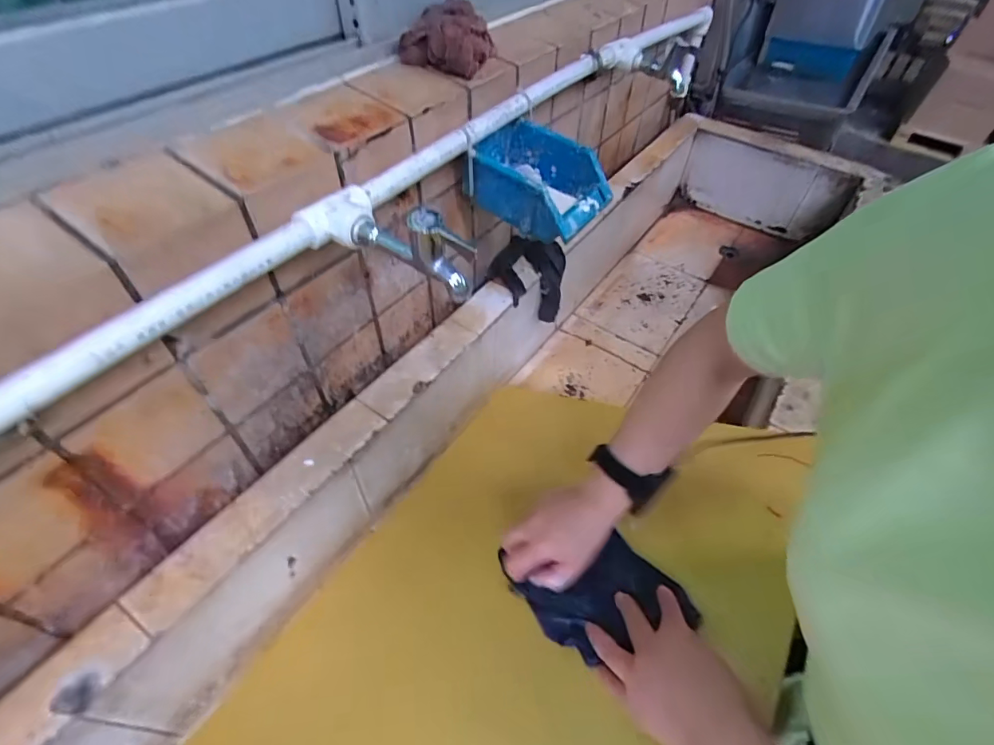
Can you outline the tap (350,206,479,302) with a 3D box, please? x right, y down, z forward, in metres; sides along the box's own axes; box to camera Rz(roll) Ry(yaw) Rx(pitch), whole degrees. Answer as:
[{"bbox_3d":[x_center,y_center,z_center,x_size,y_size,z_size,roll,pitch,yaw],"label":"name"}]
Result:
[{"bbox_3d":[-0.079,-0.112,0.413,0.119,0.073,0.026,30,54,22],"label":"tap"}]

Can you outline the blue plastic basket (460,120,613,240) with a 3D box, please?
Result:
[{"bbox_3d":[0.052,-0.245,0.616,0.167,0.078,0.133,23,52,17],"label":"blue plastic basket"}]

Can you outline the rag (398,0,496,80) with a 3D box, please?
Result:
[{"bbox_3d":[-0.054,-0.409,0.579,0.088,0.053,0.125,15,50,11],"label":"rag"}]

